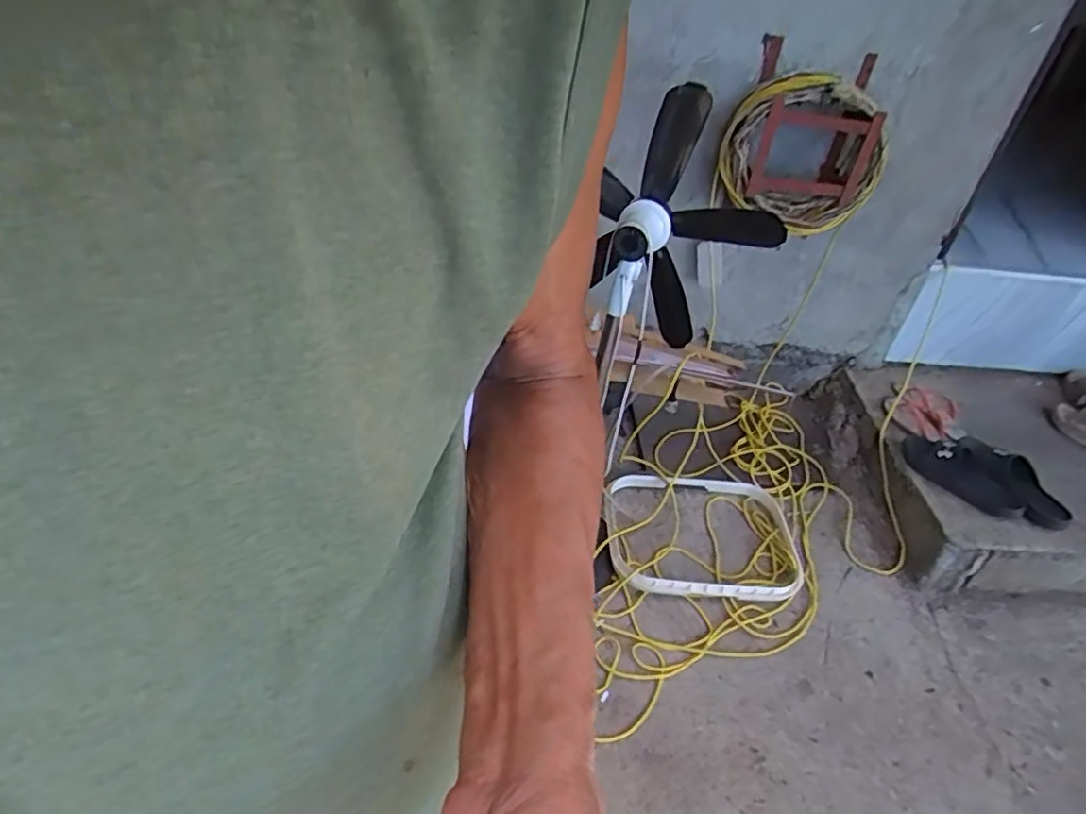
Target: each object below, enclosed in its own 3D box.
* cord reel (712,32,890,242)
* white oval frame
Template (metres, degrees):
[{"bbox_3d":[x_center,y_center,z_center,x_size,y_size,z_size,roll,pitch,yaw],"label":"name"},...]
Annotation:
[{"bbox_3d":[0.538,-0.542,1.364,0.311,0.301,0.197,10,41,3],"label":"cord reel"},{"bbox_3d":[0.392,0.289,1.525,0.413,0.057,0.346,3,41,-5],"label":"white oval frame"}]

